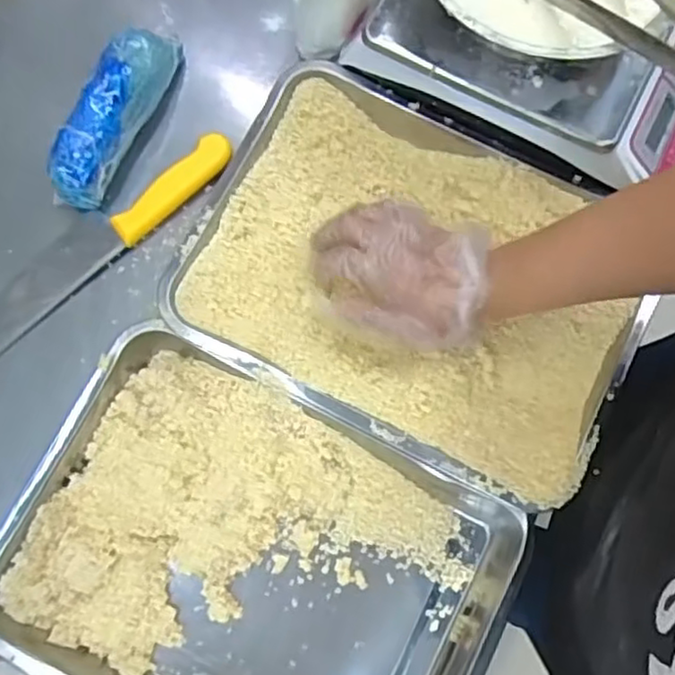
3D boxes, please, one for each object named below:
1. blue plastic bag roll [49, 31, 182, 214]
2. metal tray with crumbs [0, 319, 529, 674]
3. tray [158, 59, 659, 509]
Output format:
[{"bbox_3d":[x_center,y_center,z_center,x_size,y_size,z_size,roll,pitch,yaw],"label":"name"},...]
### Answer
[{"bbox_3d":[-0.205,-0.212,0.632,0.051,0.065,0.198,26,78,5],"label":"blue plastic bag roll"},{"bbox_3d":[-0.065,0.191,0.564,0.393,0.061,0.280,26,78,5],"label":"metal tray with crumbs"},{"bbox_3d":[0.071,-0.055,0.592,0.380,0.038,0.275,26,78,5],"label":"tray"}]

